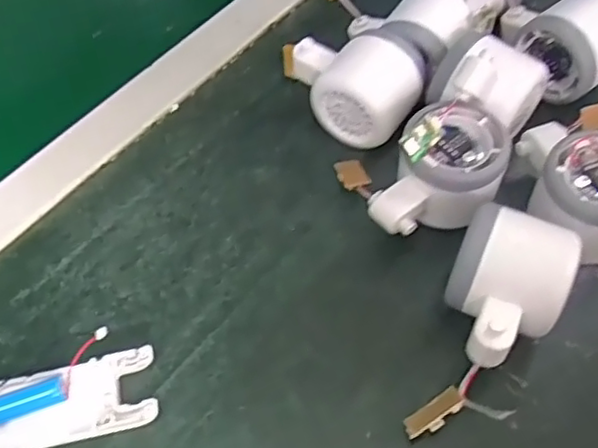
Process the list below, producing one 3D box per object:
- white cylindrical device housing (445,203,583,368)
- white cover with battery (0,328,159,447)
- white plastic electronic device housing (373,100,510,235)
[{"bbox_3d":[0.105,0.038,0.329,0.055,0.052,0.077,20,62,15],"label":"white cylindrical device housing"},{"bbox_3d":[-0.129,0.092,0.335,0.105,0.015,0.048,-12,59,-4],"label":"white cover with battery"},{"bbox_3d":[0.083,-0.026,0.367,0.056,0.060,0.082,29,64,19],"label":"white plastic electronic device housing"}]

